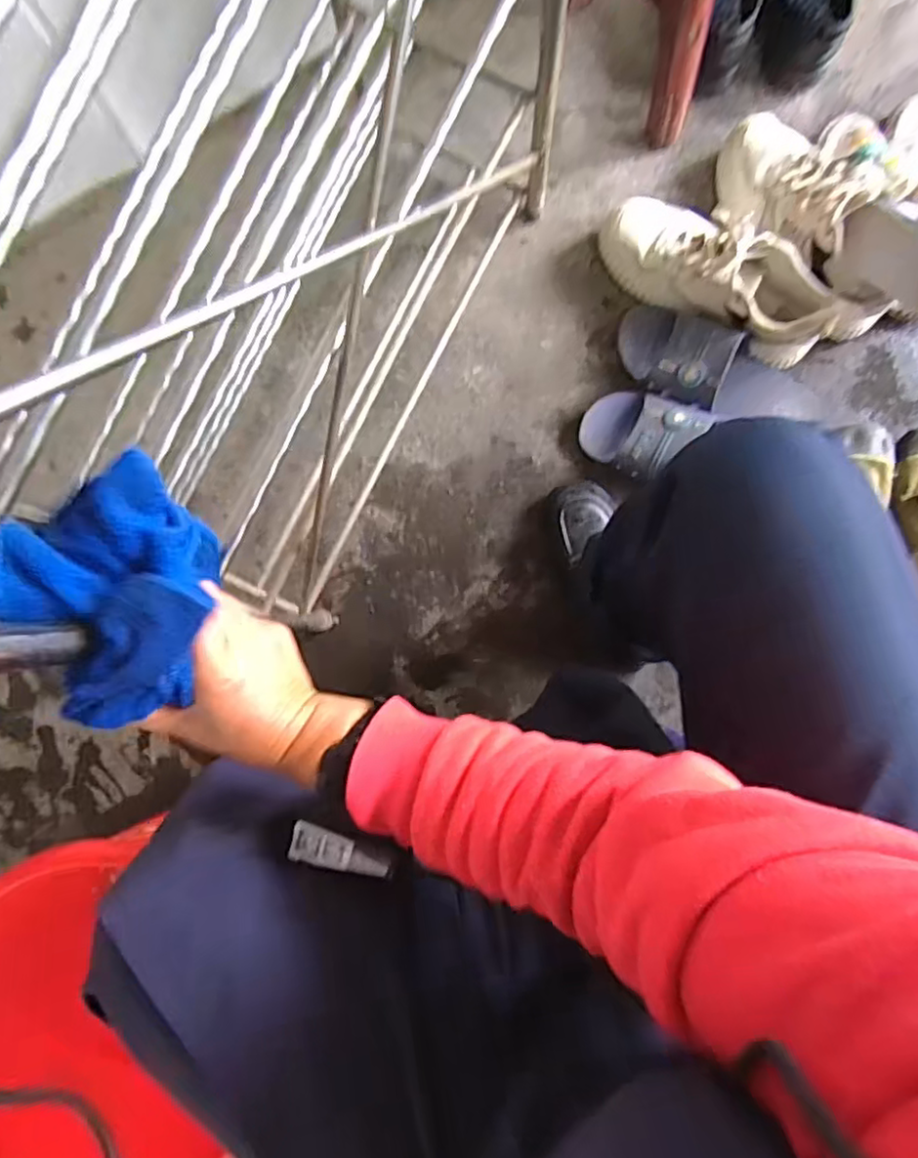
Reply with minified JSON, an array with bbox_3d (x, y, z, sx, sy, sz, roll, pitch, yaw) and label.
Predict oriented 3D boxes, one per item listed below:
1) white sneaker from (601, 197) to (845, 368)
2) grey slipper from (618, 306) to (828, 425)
[{"bbox_3d":[0.302,-0.355,0.764,0.284,0.105,0.099,27,89,2],"label":"white sneaker"},{"bbox_3d":[0.320,-0.250,0.781,0.260,0.066,0.112,16,89,2],"label":"grey slipper"}]

